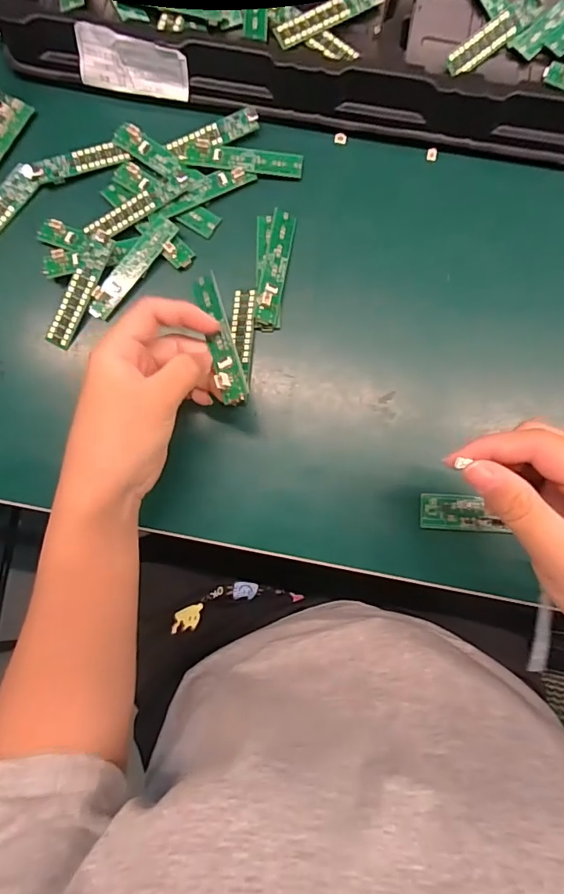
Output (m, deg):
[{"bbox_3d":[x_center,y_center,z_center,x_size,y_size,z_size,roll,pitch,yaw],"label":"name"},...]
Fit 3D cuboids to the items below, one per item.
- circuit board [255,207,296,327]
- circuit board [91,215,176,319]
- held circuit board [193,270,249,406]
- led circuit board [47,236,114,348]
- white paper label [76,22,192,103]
[{"bbox_3d":[-0.003,-0.126,0.327,0.018,0.010,0.084,16,79,-27],"label":"circuit board"},{"bbox_3d":[-0.106,-0.127,0.329,0.018,0.004,0.084,37,87,4],"label":"circuit board"},{"bbox_3d":[-0.037,-0.066,0.279,0.016,0.008,0.086,-16,76,0],"label":"held circuit board"},{"bbox_3d":[-0.143,-0.109,0.328,0.018,0.005,0.080,25,97,-9],"label":"led circuit board"},{"bbox_3d":[-0.106,-0.269,0.329,0.078,0.034,0.006,15,58,1],"label":"white paper label"}]

